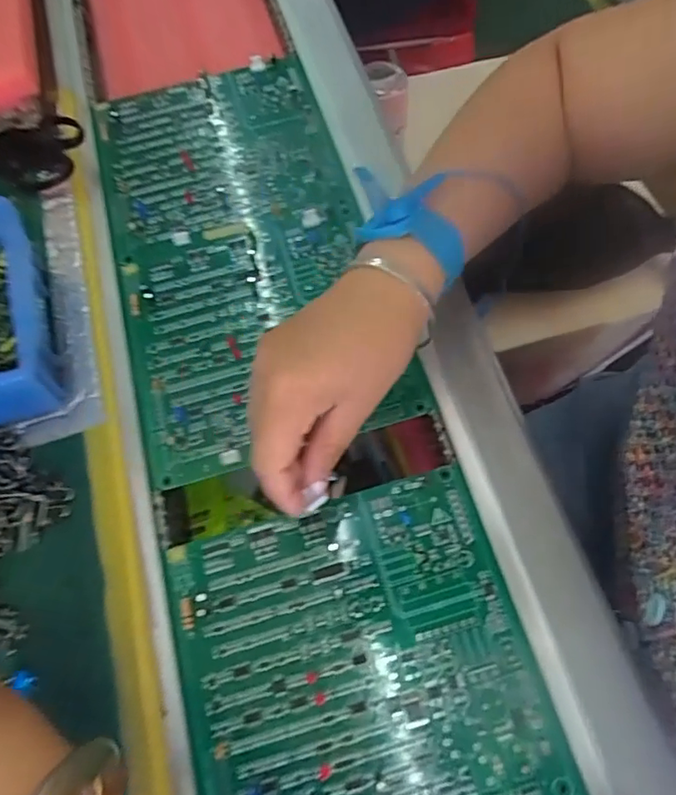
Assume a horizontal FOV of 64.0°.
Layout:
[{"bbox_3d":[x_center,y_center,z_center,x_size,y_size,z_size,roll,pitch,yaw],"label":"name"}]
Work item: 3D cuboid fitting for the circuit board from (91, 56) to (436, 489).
[{"bbox_3d":[-0.076,-0.123,0.413,0.181,0.015,0.347,-17,69,-2],"label":"circuit board"}]

